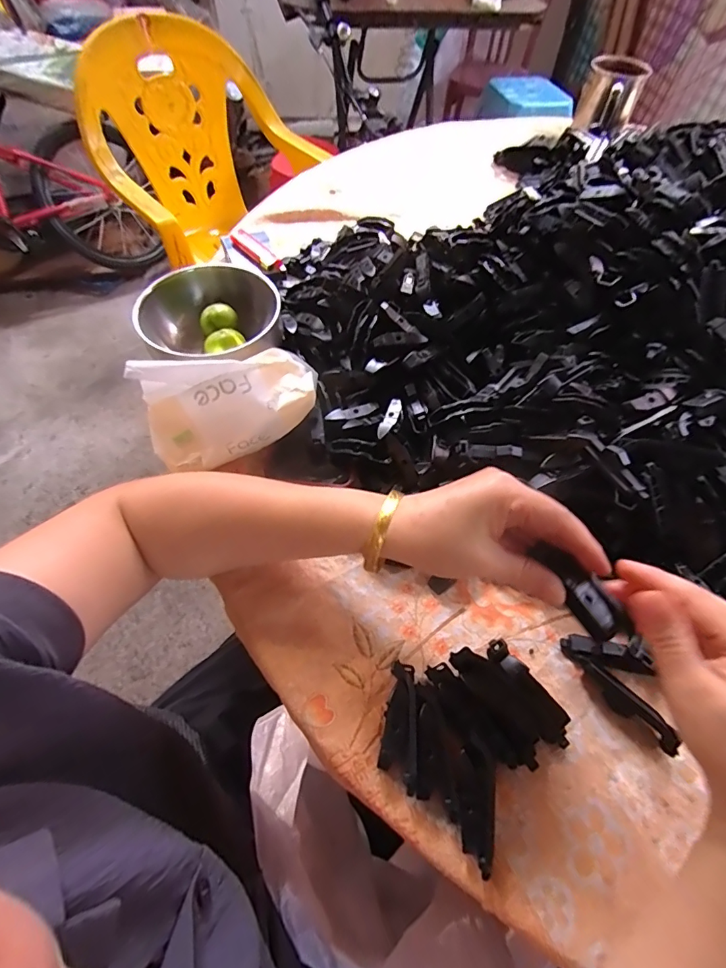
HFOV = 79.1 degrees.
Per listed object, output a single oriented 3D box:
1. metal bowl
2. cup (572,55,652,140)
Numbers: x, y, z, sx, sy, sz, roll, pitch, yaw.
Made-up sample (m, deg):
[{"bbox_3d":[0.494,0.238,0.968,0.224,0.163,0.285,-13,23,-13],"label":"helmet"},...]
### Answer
[{"bbox_3d":[-0.140,-0.149,0.417,0.136,0.054,0.115,28,62,15],"label":"metal bowl"},{"bbox_3d":[0.407,-0.640,0.733,0.093,0.077,0.113,23,61,13],"label":"cup"}]

